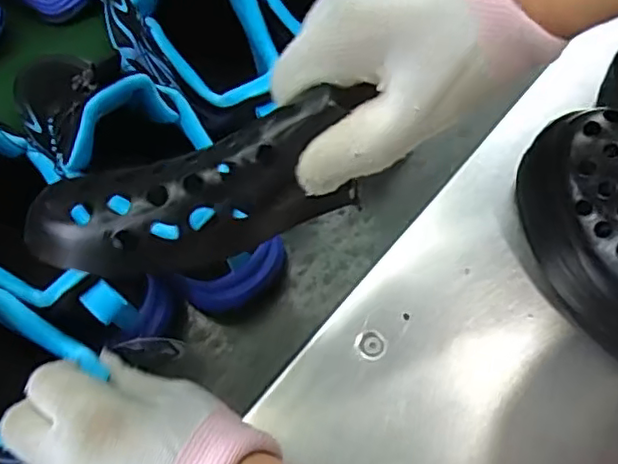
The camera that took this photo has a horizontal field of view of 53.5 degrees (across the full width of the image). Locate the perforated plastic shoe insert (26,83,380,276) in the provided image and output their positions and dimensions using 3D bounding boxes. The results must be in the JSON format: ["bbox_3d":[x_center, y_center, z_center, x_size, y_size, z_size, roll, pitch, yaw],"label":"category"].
[{"bbox_3d":[-0.044,-0.014,0.250,0.142,0.032,0.040,-19,65,7],"label":"perforated plastic shoe insert"}]

